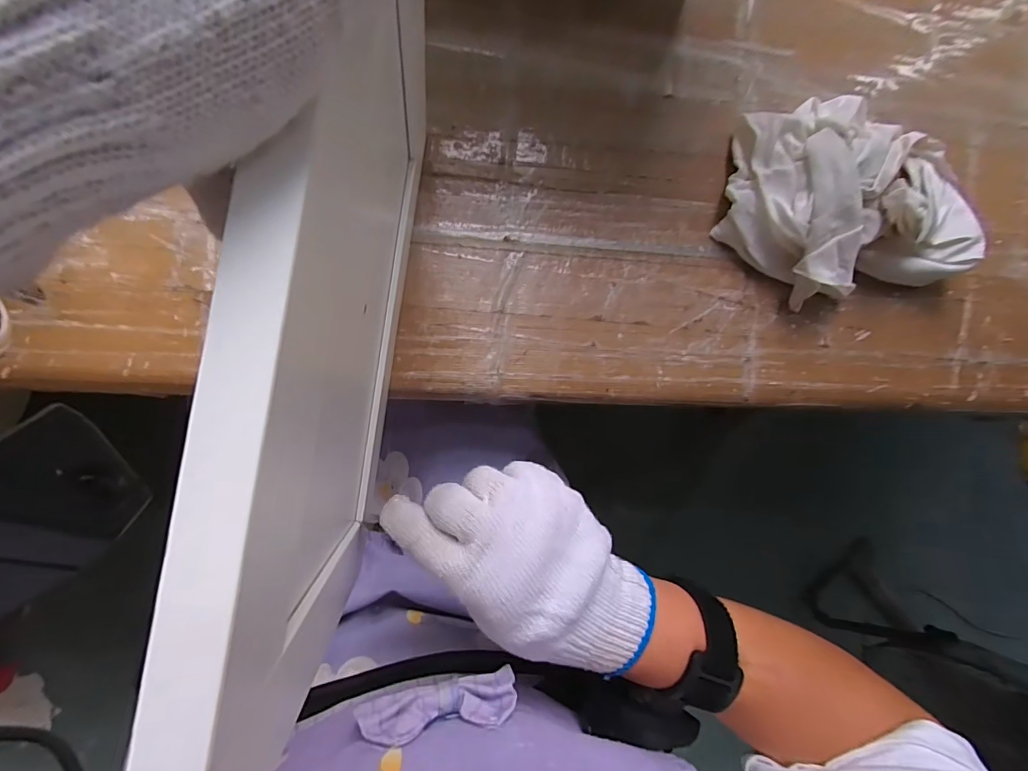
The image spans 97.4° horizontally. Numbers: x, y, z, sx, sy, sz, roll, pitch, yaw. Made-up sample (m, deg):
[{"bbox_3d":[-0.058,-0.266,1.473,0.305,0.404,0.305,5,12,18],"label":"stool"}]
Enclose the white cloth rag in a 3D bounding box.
[{"bbox_3d":[0.242,-0.140,0.324,0.189,0.045,0.147,-12,88,-8],"label":"white cloth rag"}]

